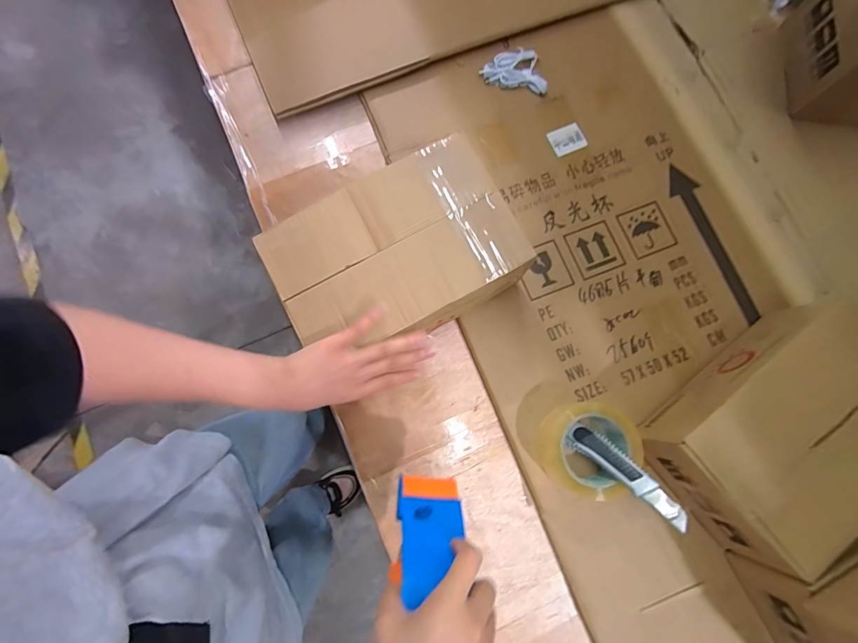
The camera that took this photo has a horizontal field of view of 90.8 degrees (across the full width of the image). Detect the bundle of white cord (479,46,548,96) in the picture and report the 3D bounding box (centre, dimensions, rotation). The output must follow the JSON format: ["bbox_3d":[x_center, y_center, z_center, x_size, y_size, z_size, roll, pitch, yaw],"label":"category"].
[{"bbox_3d":[0.127,-0.372,0.625,0.097,0.019,0.058,10,78,-1],"label":"bundle of white cord"}]

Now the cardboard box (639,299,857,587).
[{"bbox_3d":[0.402,0.127,0.485,0.255,0.125,0.191,-39,82,-10],"label":"cardboard box"}]

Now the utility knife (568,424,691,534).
[{"bbox_3d":[0.216,0.167,0.467,0.031,0.011,0.139,-43,50,-9],"label":"utility knife"}]

